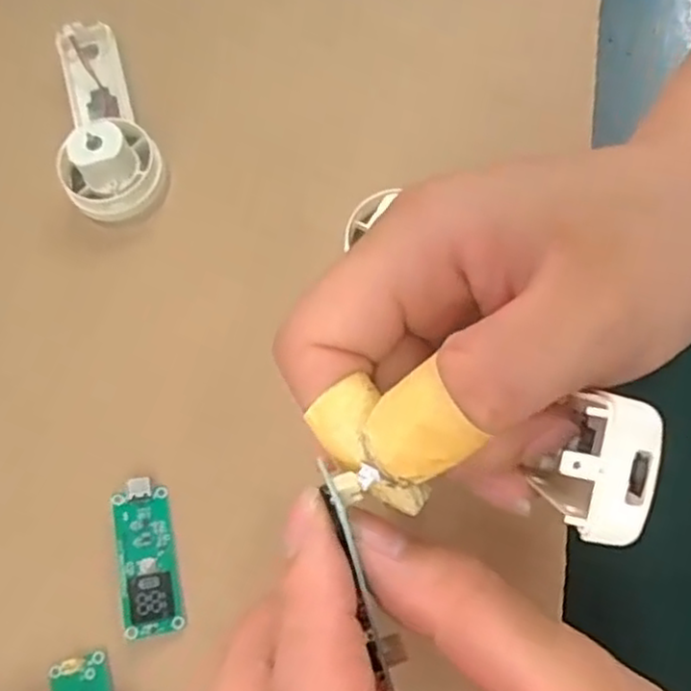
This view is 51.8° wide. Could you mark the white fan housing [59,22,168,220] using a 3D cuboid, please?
[{"bbox_3d":[-0.104,-0.095,0.291,0.037,0.029,0.093,-23,68,-3],"label":"white fan housing"}]

